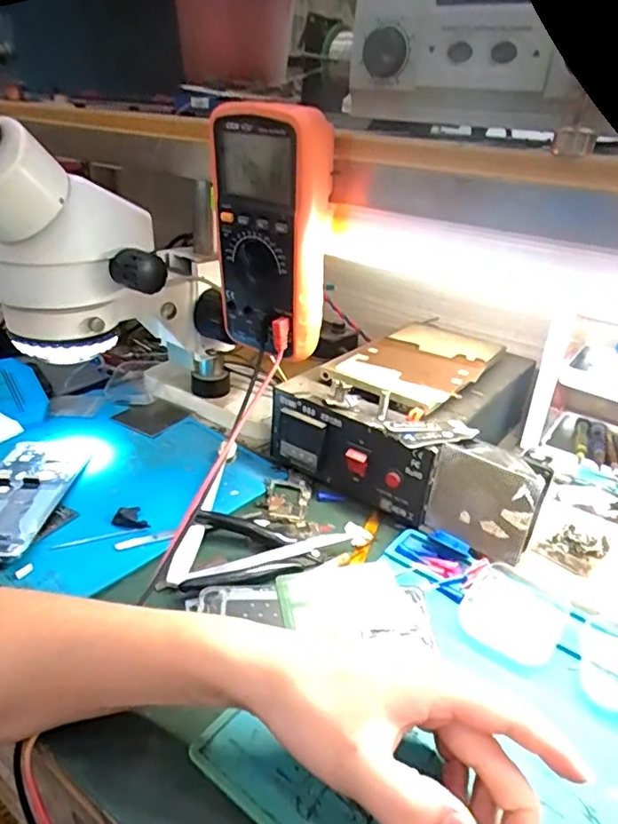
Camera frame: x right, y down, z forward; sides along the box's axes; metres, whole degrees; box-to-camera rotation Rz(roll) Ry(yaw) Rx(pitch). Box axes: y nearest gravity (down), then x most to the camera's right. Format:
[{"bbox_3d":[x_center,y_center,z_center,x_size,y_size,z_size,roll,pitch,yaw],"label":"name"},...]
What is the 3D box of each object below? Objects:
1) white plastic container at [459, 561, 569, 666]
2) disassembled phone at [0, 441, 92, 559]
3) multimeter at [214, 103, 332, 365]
[{"bbox_3d":[0.146,0.138,0.398,0.063,0.012,0.071,21,31,28],"label":"white plastic container"},{"bbox_3d":[-0.249,0.066,0.487,0.074,0.014,0.167,5,27,-1],"label":"disassembled phone"},{"bbox_3d":[-0.030,-0.131,0.430,0.084,0.174,0.048,25,34,35],"label":"multimeter"}]

